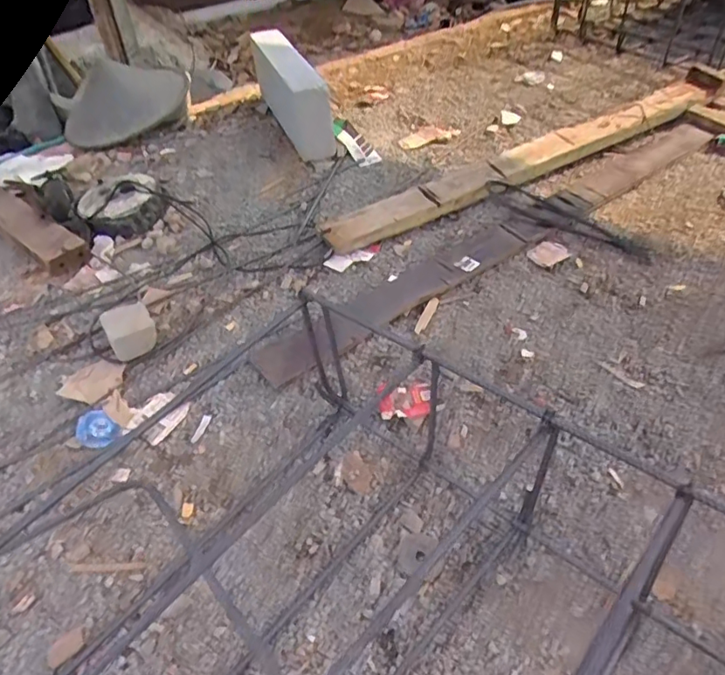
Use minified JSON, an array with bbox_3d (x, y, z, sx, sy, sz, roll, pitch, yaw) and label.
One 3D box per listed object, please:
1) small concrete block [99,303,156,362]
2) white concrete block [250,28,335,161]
[{"bbox_3d":[-0.448,-0.007,1.102,0.089,0.073,0.101,-26,49,-18],"label":"small concrete block"},{"bbox_3d":[-0.199,-0.681,1.564,0.071,0.221,0.444,-21,48,-14],"label":"white concrete block"}]

